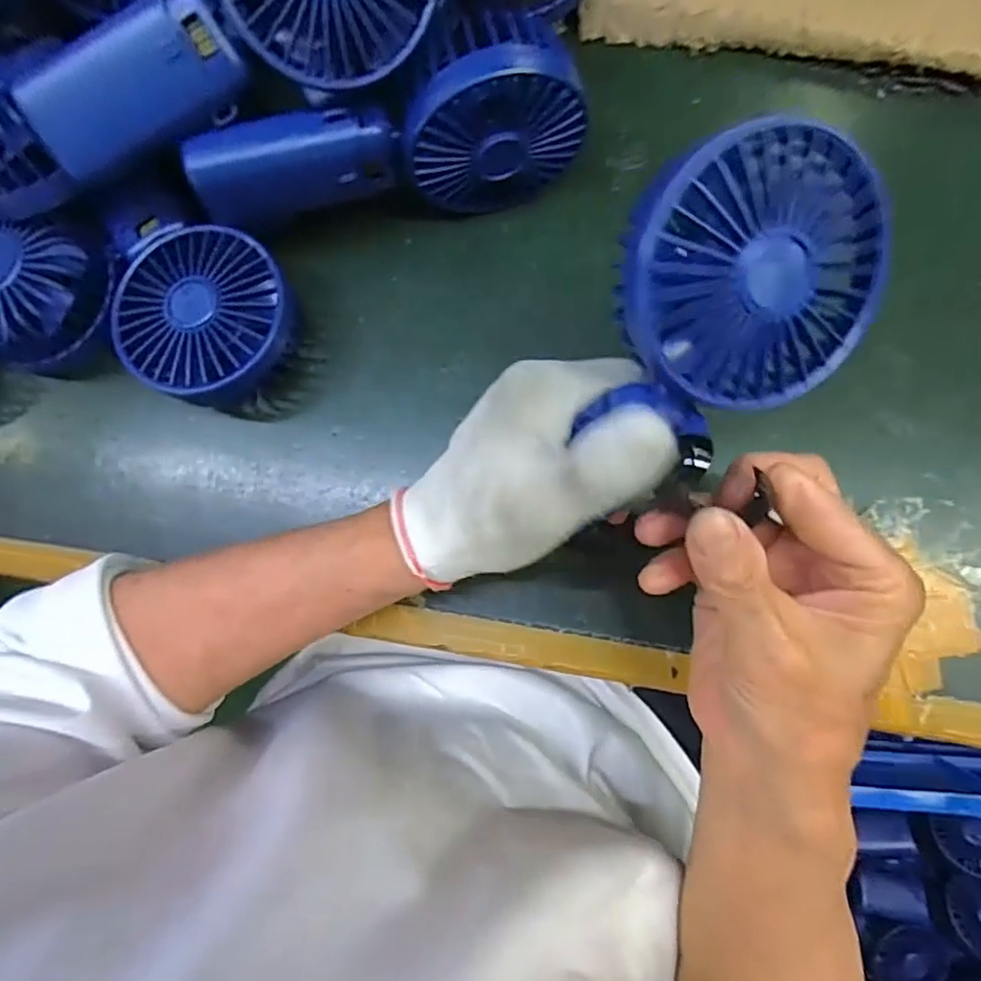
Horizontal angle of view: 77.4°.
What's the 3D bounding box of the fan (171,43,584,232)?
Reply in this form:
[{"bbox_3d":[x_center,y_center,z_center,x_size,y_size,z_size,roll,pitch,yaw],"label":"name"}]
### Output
[{"bbox_3d":[-0.046,-0.157,0.299,0.187,0.084,0.036,-15,84,4],"label":"fan"}]

